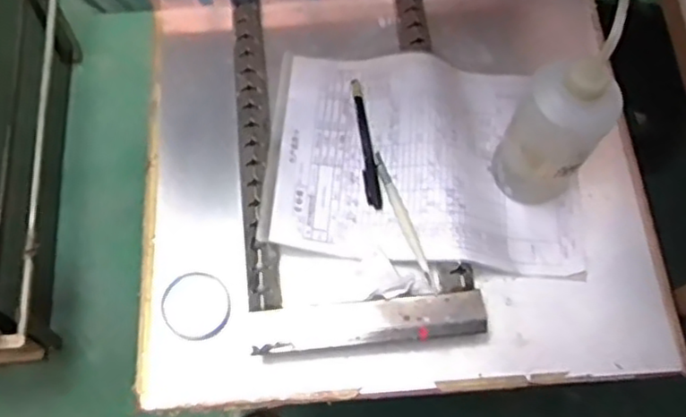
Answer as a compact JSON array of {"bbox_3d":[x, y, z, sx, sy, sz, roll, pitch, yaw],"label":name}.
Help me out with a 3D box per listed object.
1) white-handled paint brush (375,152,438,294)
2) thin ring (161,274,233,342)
[{"bbox_3d":[0.056,0.009,0.617,0.011,0.011,0.141,-19,70,-10],"label":"white-handled paint brush"},{"bbox_3d":[-0.127,0.083,0.585,0.057,0.008,0.062,1,68,-2],"label":"thin ring"}]

